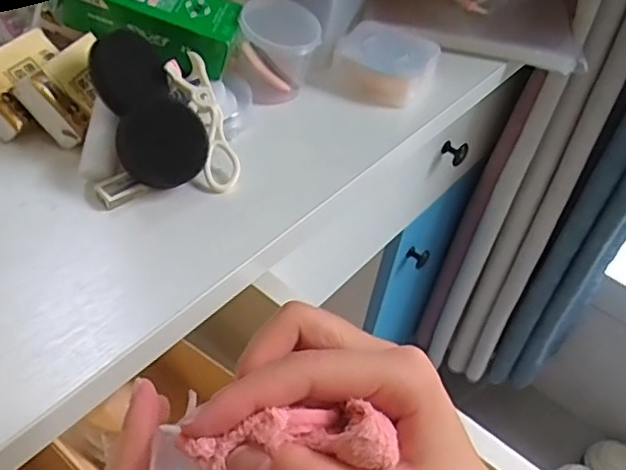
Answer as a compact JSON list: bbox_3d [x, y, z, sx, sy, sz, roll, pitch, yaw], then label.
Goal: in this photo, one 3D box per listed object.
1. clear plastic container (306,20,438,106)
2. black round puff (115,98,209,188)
[{"bbox_3d":[0.062,-0.150,0.536,0.088,0.036,0.080,19,46,11],"label":"clear plastic container"},{"bbox_3d":[-0.099,-0.060,0.403,0.057,0.047,0.047,-1,46,-9],"label":"black round puff"}]

